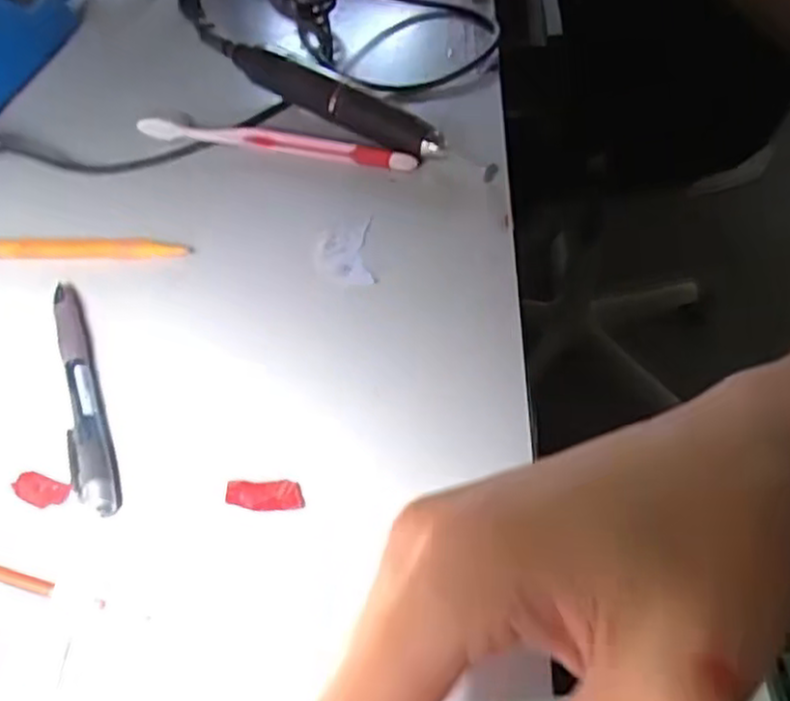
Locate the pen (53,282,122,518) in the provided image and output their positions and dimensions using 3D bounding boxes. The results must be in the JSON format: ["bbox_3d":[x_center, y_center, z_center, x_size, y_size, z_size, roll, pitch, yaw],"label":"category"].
[{"bbox_3d":[-0.137,0.014,0.331,0.016,0.012,0.135,-20,50,-13],"label":"pen"}]

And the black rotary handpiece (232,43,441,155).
[{"bbox_3d":[-0.040,-0.153,0.460,0.165,0.018,0.019,32,57,27],"label":"black rotary handpiece"}]

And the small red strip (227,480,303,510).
[{"bbox_3d":[-0.049,0.055,0.292,0.029,0.004,0.013,-2,48,2],"label":"small red strip"}]

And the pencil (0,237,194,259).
[{"bbox_3d":[-0.177,-0.054,0.400,0.139,0.006,0.016,2,49,5],"label":"pencil"}]

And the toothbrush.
[{"bbox_3d":[-0.072,-0.122,0.449,0.174,0.011,0.011,9,50,12],"label":"toothbrush"}]

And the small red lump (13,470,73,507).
[{"bbox_3d":[-0.139,0.054,0.300,0.024,0.004,0.012,15,51,16],"label":"small red lump"}]

